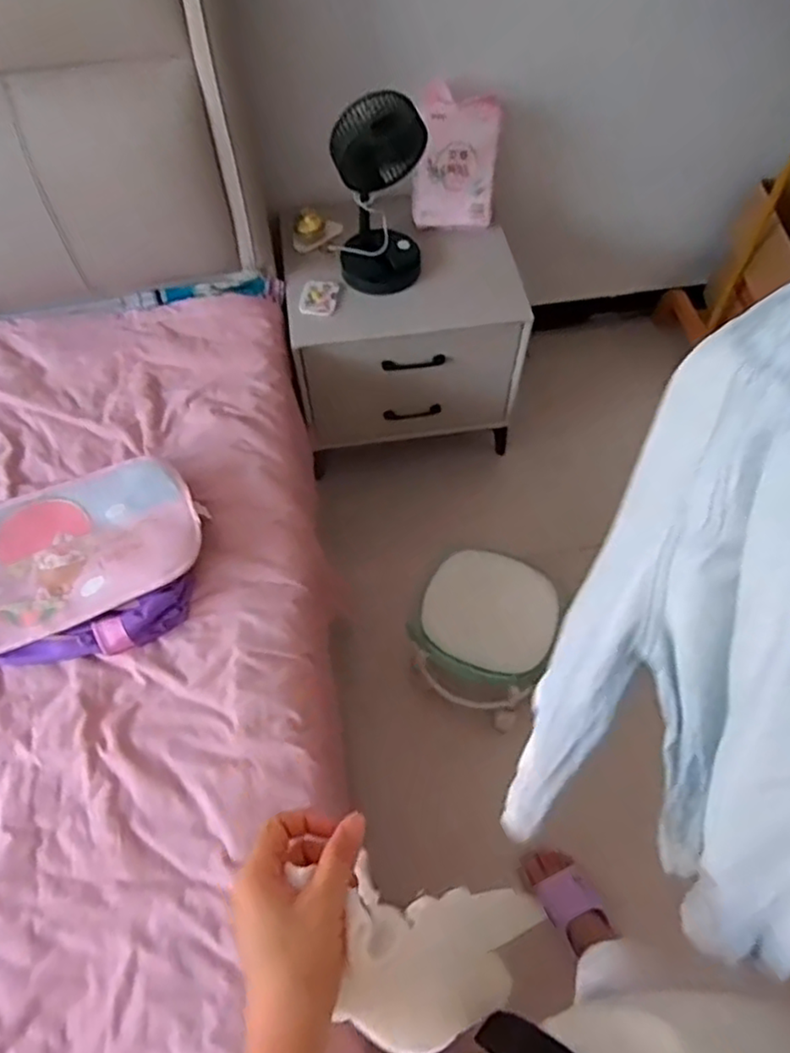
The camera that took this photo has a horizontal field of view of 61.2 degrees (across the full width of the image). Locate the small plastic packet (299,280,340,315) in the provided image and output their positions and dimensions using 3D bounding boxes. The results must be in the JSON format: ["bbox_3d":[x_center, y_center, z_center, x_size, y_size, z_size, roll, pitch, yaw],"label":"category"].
[{"bbox_3d":[-0.147,-0.443,1.293,0.070,0.015,0.083,8,61,1],"label":"small plastic packet"}]

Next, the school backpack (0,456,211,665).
[{"bbox_3d":[-0.475,0.056,0.995,0.384,0.067,0.278,-16,61,-9],"label":"school backpack"}]

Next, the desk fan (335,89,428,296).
[{"bbox_3d":[-0.028,-0.594,1.205,0.156,0.326,0.122,3,60,2],"label":"desk fan"}]

